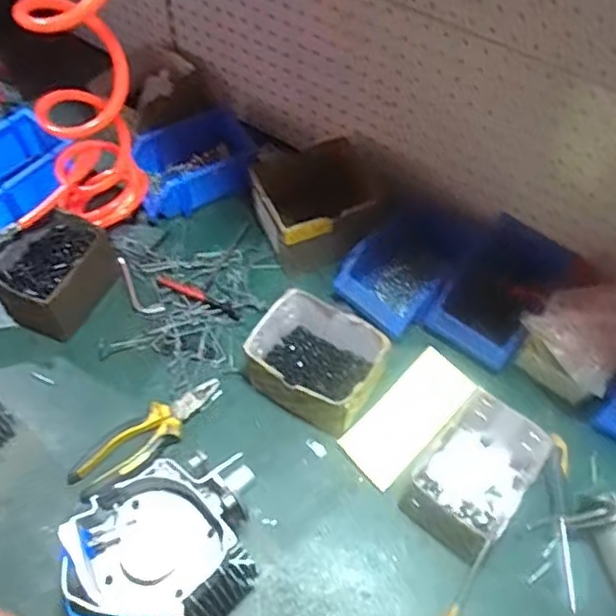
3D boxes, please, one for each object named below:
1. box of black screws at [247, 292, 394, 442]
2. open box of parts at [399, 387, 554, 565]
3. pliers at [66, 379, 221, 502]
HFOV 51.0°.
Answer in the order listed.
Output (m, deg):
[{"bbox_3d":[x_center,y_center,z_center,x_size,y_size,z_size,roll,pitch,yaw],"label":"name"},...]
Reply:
[{"bbox_3d":[0.010,0.065,0.802,0.156,0.082,0.133,26,63,14],"label":"box of black screws"},{"bbox_3d":[0.186,0.187,0.725,0.108,0.089,0.152,34,65,18],"label":"open box of parts"},{"bbox_3d":[-0.192,0.153,0.783,0.201,0.015,0.062,-36,66,-19],"label":"pliers"}]

